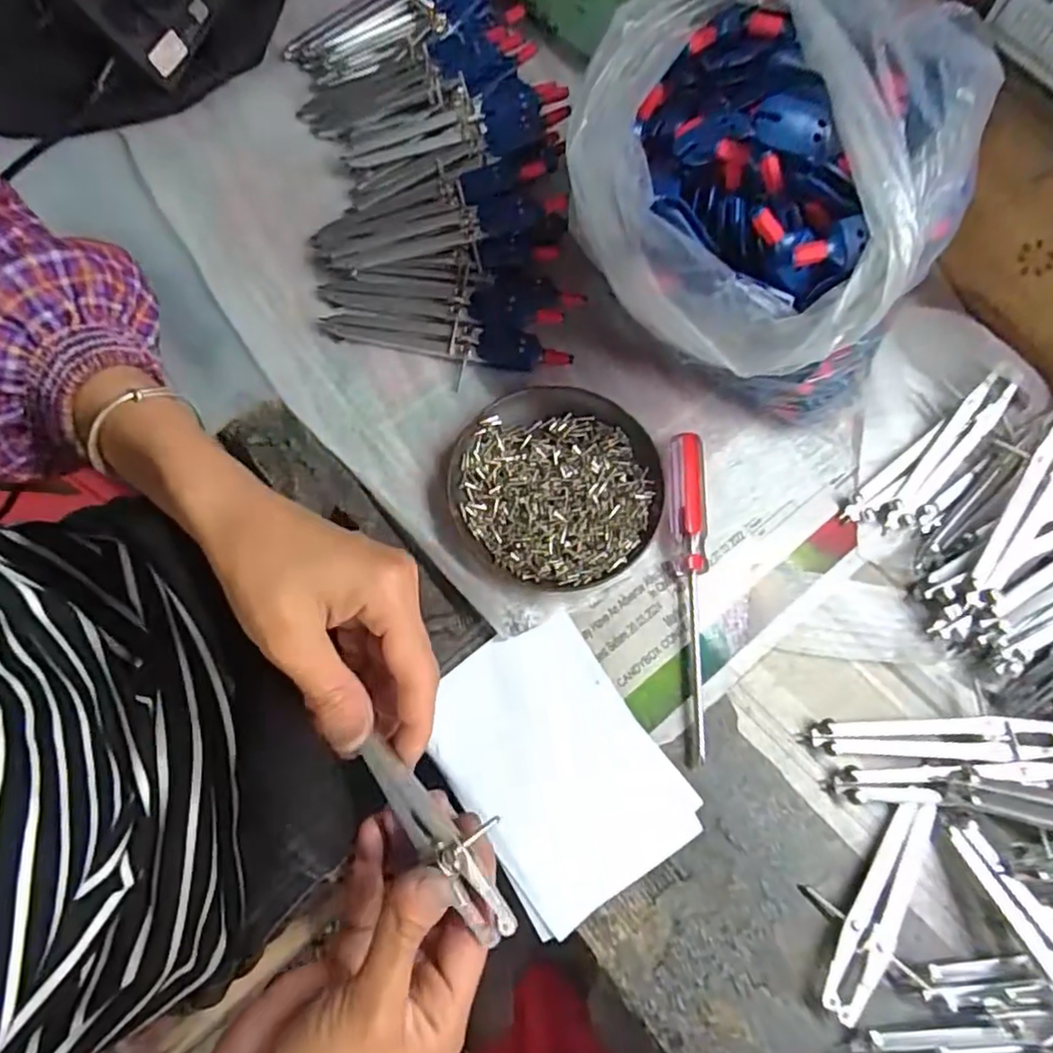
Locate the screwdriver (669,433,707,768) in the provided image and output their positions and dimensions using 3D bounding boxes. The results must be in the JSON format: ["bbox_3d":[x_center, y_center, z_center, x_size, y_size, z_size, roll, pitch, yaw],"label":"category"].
[{"bbox_3d":[0.089,0.034,0.358,0.018,0.014,0.177,1,71,-2],"label":"screwdriver"}]

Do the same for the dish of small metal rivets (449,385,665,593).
[{"bbox_3d":[0.017,-0.022,0.371,0.113,0.018,0.114,1,71,-2],"label":"dish of small metal rivets"}]

